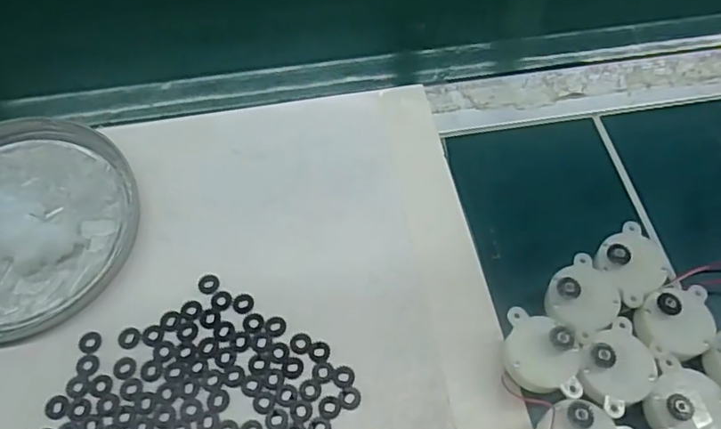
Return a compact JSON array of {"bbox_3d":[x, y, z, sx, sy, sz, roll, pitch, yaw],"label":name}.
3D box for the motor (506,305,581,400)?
[{"bbox_3d":[0.082,0.066,0.261,0.034,0.031,0.033,14,61,8],"label":"motor"}]

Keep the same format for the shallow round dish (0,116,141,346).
[{"bbox_3d":[-0.190,0.003,0.308,0.128,0.011,0.127,0,60,0],"label":"shallow round dish"}]

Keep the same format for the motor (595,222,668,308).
[{"bbox_3d":[0.132,0.028,0.283,0.035,0.031,0.032,-31,65,-16],"label":"motor"}]

